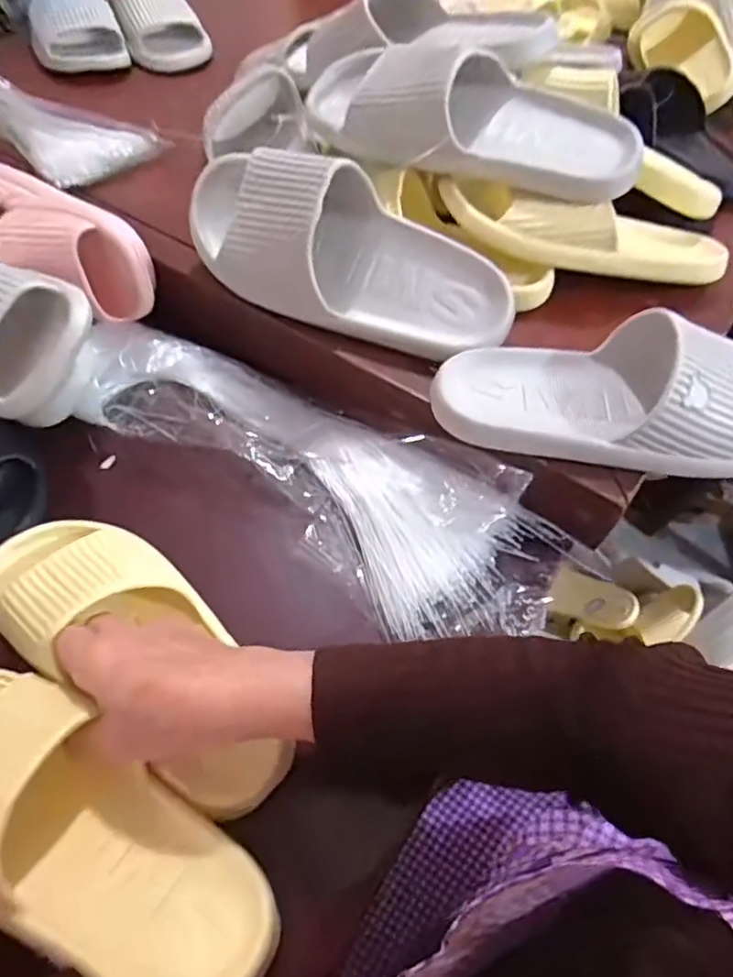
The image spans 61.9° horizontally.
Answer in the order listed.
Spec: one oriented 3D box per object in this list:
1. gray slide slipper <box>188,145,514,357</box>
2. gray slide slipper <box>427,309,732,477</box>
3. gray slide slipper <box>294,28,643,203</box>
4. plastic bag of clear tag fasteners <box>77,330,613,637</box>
[{"bbox_3d":[-0.021,-0.187,0.480,0.284,0.070,0.116,24,88,4],"label":"gray slide slipper"},{"bbox_3d":[0.190,-0.075,0.443,0.273,0.066,0.109,7,54,1],"label":"gray slide slipper"},{"bbox_3d":[0.089,-0.318,0.514,0.280,0.077,0.089,11,54,4],"label":"gray slide slipper"},{"bbox_3d":[-0.054,-0.019,0.498,0.446,0.045,0.140,32,58,18],"label":"plastic bag of clear tag fasteners"}]

